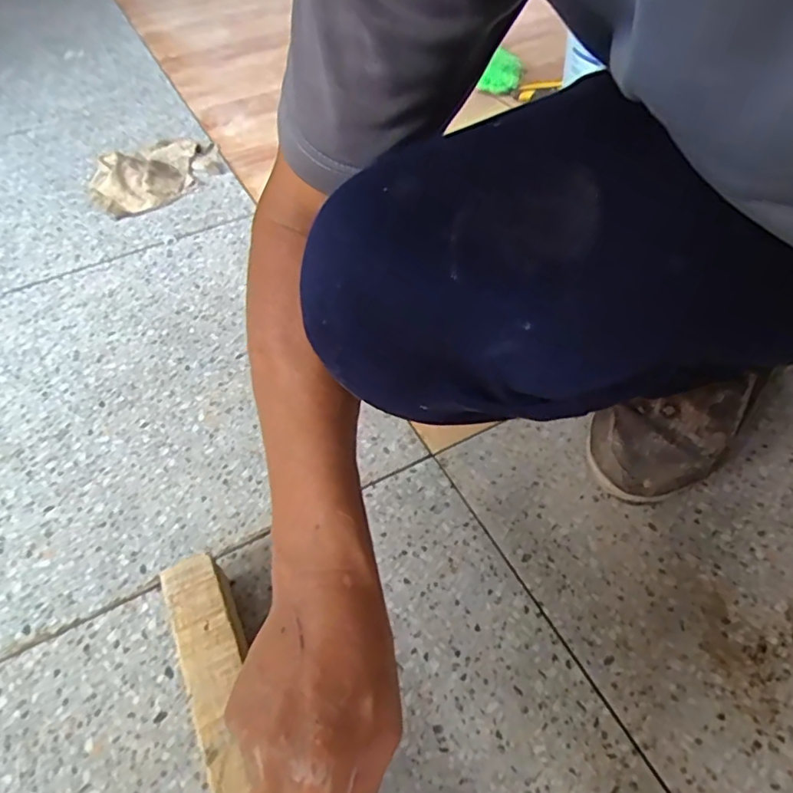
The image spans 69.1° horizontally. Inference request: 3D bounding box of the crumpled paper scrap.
[{"bbox_3d":[-0.383,-0.367,0.913,0.158,0.042,0.221,36,61,28],"label":"crumpled paper scrap"}]

